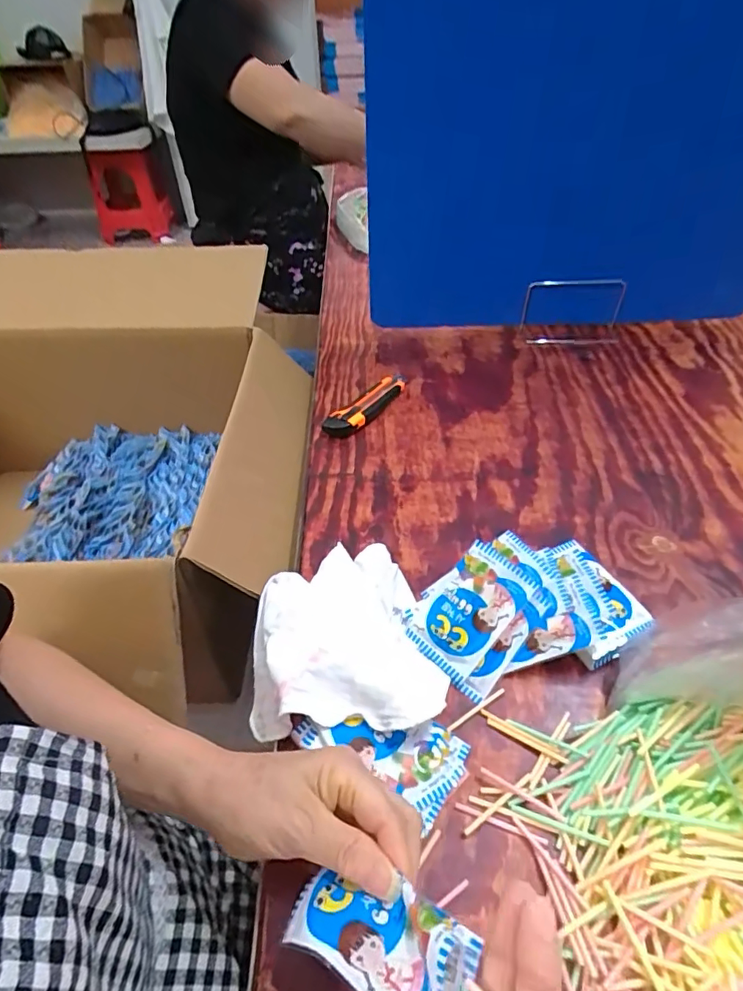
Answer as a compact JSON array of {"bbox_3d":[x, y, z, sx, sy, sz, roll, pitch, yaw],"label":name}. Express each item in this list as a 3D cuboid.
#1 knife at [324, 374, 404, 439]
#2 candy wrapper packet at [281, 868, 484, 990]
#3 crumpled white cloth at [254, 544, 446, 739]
[{"bbox_3d":[-0.002,-0.119,0.692,0.041,0.022,0.148,29,52,27],"label":"knife"},{"bbox_3d":[0.000,0.201,0.237,0.087,0.022,0.044,1,40,33],"label":"candy wrapper packet"},{"bbox_3d":[-0.030,0.118,0.436,0.145,0.048,0.177,-10,45,-8],"label":"crumpled white cloth"}]

